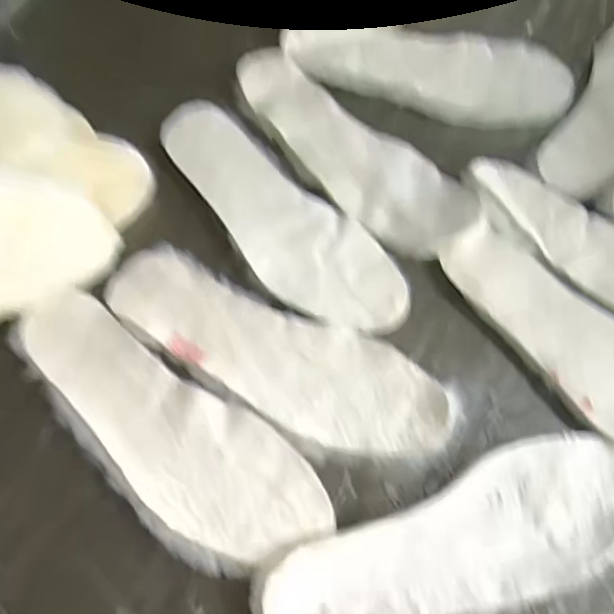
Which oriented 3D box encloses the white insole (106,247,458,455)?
[{"bbox_3d":[-0.027,0.034,0.450,0.279,0.006,0.083,27,69,11],"label":"white insole"}]

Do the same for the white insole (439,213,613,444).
[{"bbox_3d":[0.222,0.032,0.454,0.089,0.011,0.269,-41,73,-17],"label":"white insole"}]

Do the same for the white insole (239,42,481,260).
[{"bbox_3d":[0.034,-0.147,0.529,0.090,0.012,0.262,-41,73,-17],"label":"white insole"}]

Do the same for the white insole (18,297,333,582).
[{"bbox_3d":[-0.108,0.087,0.421,0.262,0.010,0.094,37,71,14],"label":"white insole"}]

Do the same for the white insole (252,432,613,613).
[{"bbox_3d":[0.107,0.161,0.394,0.274,0.025,0.089,-21,68,-10],"label":"white insole"}]

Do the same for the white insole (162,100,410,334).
[{"bbox_3d":[-0.028,-0.076,0.494,0.267,0.010,0.089,41,72,16],"label":"white insole"}]

